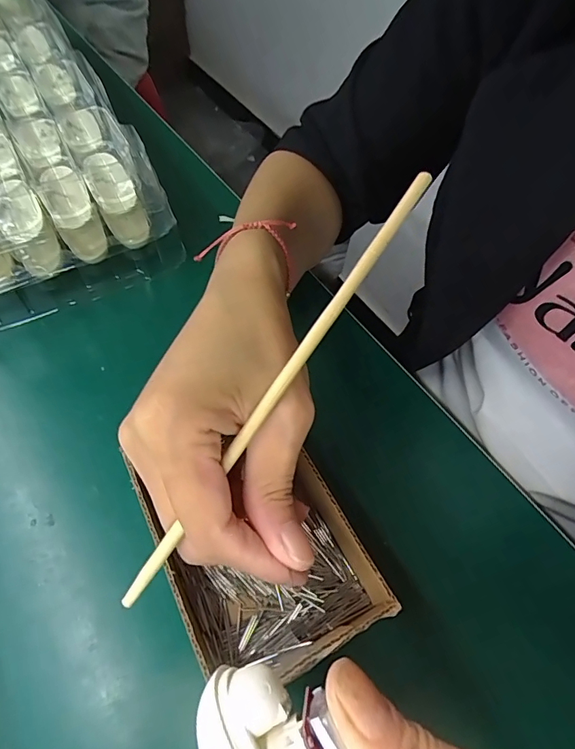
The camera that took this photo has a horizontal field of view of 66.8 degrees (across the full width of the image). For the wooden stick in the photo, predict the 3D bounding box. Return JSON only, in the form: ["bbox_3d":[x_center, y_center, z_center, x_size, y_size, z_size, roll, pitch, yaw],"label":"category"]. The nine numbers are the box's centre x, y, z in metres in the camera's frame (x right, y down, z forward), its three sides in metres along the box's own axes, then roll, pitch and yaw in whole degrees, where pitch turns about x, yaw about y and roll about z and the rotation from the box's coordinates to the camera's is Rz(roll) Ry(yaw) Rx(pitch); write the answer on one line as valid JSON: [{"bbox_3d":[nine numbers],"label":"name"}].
[{"bbox_3d":[-0.003,0.004,0.160,0.005,0.004,0.186,35,88,15],"label":"wooden stick"}]

